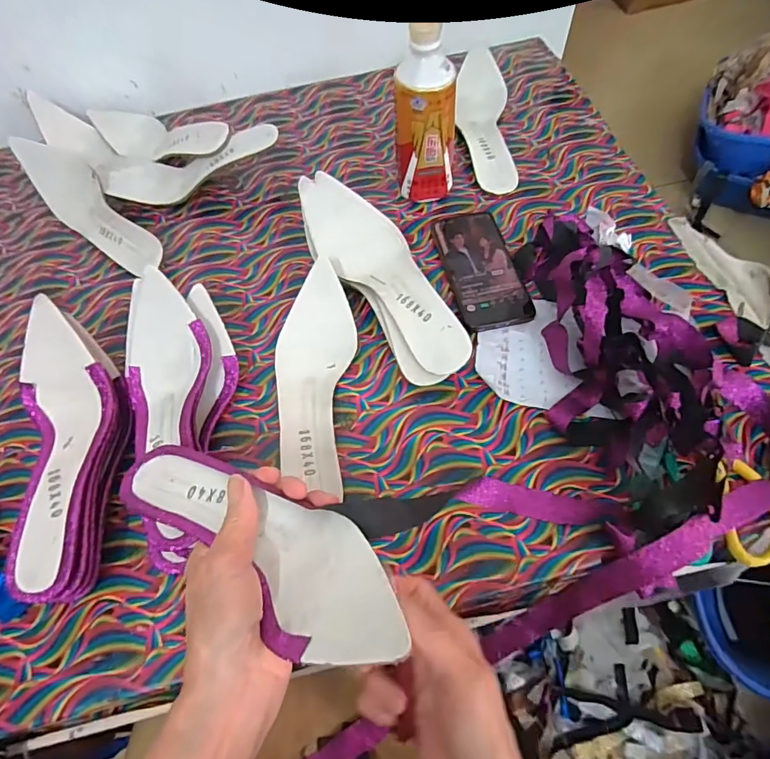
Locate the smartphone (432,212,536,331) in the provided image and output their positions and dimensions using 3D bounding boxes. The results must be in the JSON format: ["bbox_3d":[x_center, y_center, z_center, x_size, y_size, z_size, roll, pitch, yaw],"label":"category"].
[{"bbox_3d":[0.107,-0.126,0.527,0.074,0.013,0.165,-11,60,-2],"label":"smartphone"}]

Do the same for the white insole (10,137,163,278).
[{"bbox_3d":[-0.357,-0.207,0.567,0.066,0.071,0.246,-41,65,-17],"label":"white insole"}]

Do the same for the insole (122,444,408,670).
[{"bbox_3d":[-0.083,0.096,0.297,0.242,0.042,0.069,19,62,33],"label":"insole"}]

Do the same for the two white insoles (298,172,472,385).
[{"bbox_3d":[-0.005,-0.105,0.486,0.083,0.079,0.255,-29,62,-12],"label":"two white insoles"}]

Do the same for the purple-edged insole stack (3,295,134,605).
[{"bbox_3d":[-0.274,0.057,0.407,0.081,0.083,0.247,-14,60,-4],"label":"purple-edged insole stack"}]

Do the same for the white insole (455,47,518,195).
[{"bbox_3d":[0.135,-0.348,0.629,0.067,0.043,0.252,-1,60,4],"label":"white insole"}]

